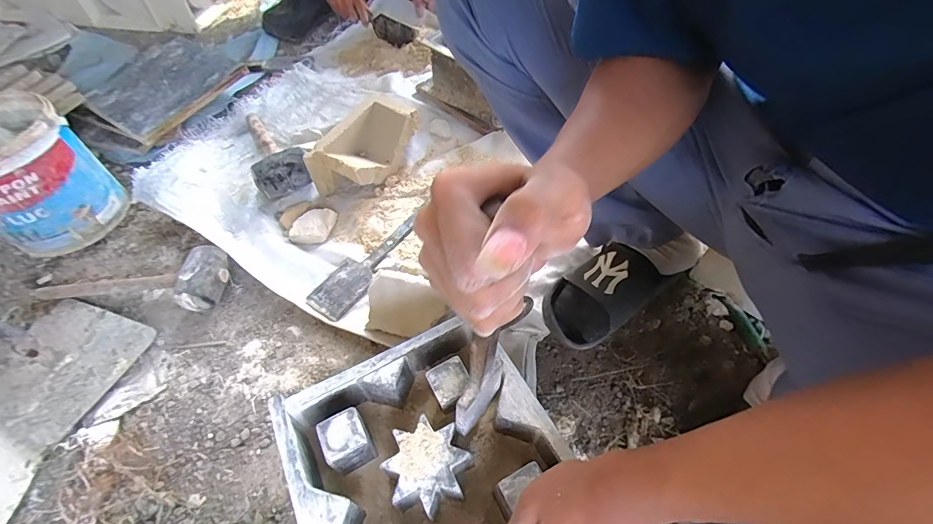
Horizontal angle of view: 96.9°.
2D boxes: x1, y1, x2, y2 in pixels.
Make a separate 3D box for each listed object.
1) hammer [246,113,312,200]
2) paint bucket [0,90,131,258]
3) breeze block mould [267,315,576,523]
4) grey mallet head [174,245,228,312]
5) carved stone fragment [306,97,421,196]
[{"bbox_3d":[-0.374,-0.238,0.800,0.091,0.070,0.275,-20,56,-14],"label":"hammer"},{"bbox_3d":[-0.676,-0.131,0.647,0.161,0.192,0.164,36,62,23],"label":"paint bucket"},{"bbox_3d":[-0.036,0.192,0.391,0.220,0.076,0.222,-24,57,-17],"label":"breeze block mould"},{"bbox_3d":[-0.383,0.026,0.612,0.054,0.062,0.094,3,54,3],"label":"grey mallet head"},{"bbox_3d":[-0.182,-0.205,0.758,0.095,0.094,0.202,25,58,18],"label":"carved stone fragment"}]

